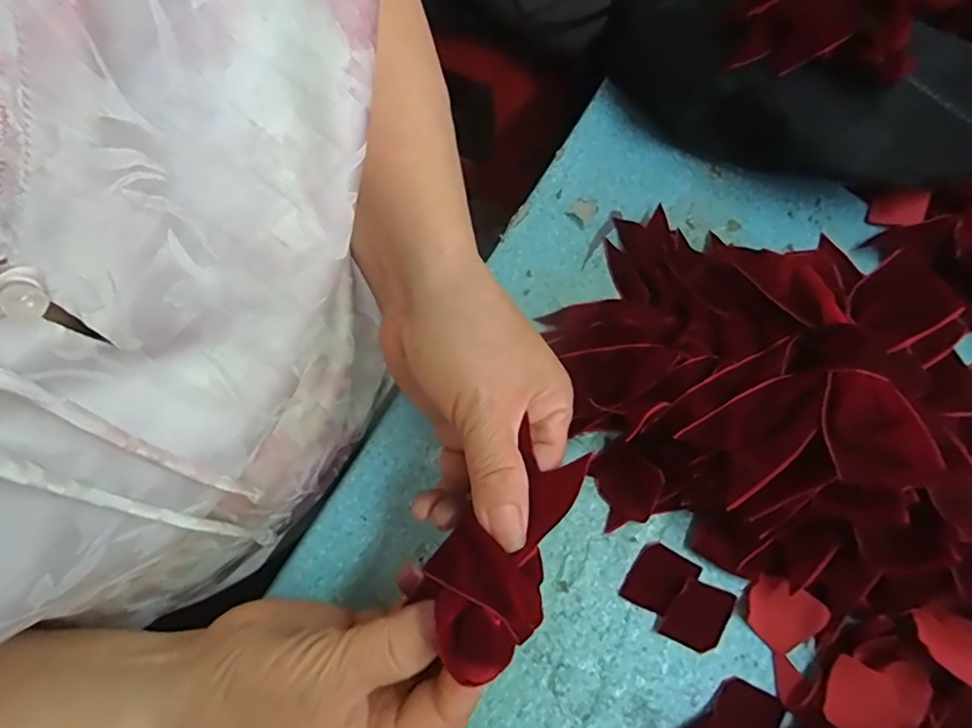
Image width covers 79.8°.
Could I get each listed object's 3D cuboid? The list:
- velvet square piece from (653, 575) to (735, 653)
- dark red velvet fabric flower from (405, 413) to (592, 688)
[{"bbox_3d":[0.112,0.133,0.307,0.030,0.004,0.036,33,70,8],"label":"velvet square piece"},{"bbox_3d":[0.009,0.071,0.231,0.044,0.015,0.096,31,56,10],"label":"dark red velvet fabric flower"}]

